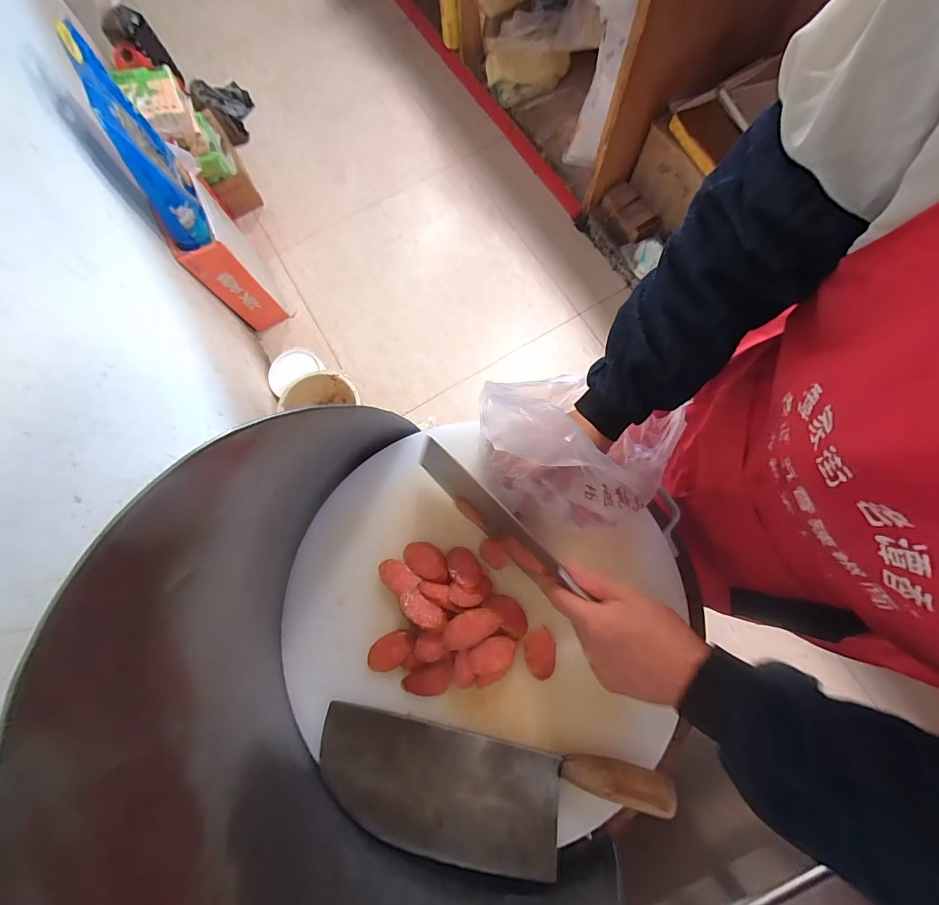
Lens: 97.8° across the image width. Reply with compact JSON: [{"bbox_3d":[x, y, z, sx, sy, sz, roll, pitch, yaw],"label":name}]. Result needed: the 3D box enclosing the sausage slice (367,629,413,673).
[{"bbox_3d":[-0.084,0.208,0.428,0.051,0.012,0.031,-29,77,-5],"label":"sausage slice"}]

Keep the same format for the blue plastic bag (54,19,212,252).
[{"bbox_3d":[-0.796,-0.720,0.990,0.091,0.320,0.274,-26,77,-4],"label":"blue plastic bag"}]

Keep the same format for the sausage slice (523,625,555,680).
[{"bbox_3d":[0.074,0.211,0.431,0.032,0.006,0.048,-3,76,1],"label":"sausage slice"}]

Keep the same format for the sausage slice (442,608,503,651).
[{"bbox_3d":[0.002,0.175,0.410,0.060,0.010,0.030,-22,82,-18],"label":"sausage slice"}]

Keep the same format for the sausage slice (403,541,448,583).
[{"bbox_3d":[-0.047,0.118,0.443,0.052,0.009,0.034,28,79,8],"label":"sausage slice"}]

